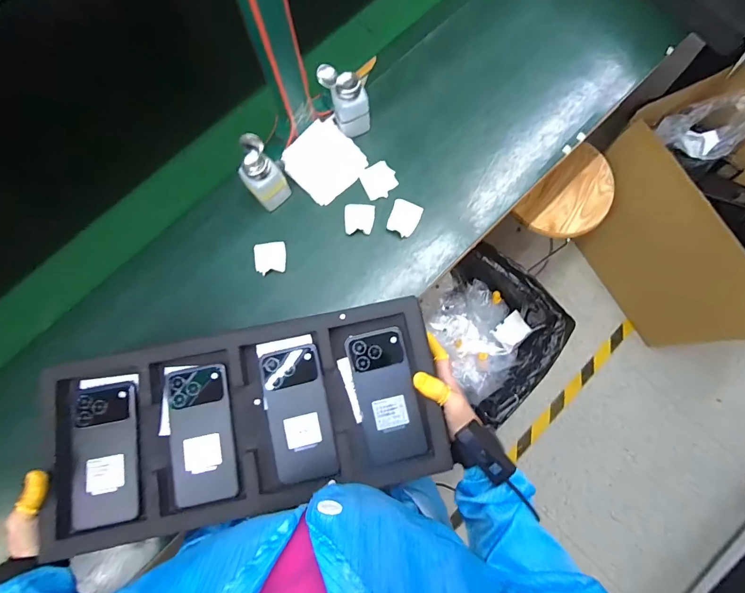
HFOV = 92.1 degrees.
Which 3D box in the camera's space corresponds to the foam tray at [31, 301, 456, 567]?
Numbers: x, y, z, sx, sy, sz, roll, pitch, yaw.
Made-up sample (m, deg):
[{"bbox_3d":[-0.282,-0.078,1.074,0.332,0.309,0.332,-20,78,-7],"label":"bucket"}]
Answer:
[{"bbox_3d":[-0.149,0.152,0.445,0.460,0.025,0.213,-11,79,-5],"label":"foam tray"}]

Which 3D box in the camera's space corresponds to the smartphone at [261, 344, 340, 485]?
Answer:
[{"bbox_3d":[-0.095,0.149,0.461,0.077,0.009,0.163,-12,79,-1],"label":"smartphone"}]

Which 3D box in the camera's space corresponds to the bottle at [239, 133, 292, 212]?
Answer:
[{"bbox_3d":[-0.177,-0.193,0.574,0.058,0.124,0.053,-43,81,-7],"label":"bottle"}]

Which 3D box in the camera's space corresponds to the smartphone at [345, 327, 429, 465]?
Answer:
[{"bbox_3d":[0.018,0.126,0.465,0.075,0.010,0.162,-13,79,-2],"label":"smartphone"}]

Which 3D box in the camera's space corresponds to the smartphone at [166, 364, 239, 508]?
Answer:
[{"bbox_3d":[-0.216,0.171,0.452,0.077,0.009,0.161,-10,79,-1],"label":"smartphone"}]

